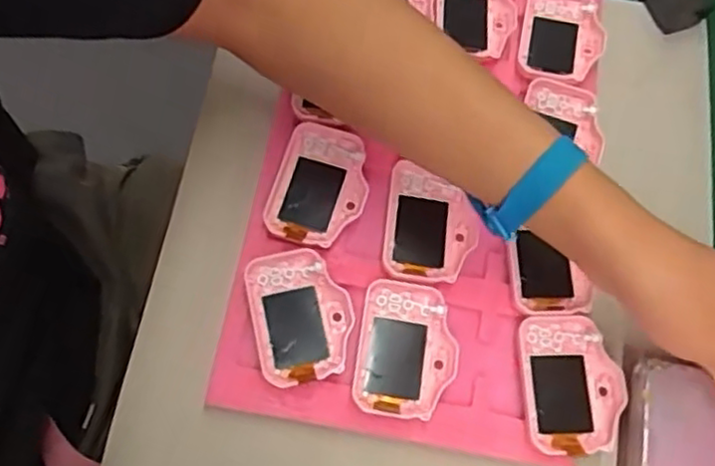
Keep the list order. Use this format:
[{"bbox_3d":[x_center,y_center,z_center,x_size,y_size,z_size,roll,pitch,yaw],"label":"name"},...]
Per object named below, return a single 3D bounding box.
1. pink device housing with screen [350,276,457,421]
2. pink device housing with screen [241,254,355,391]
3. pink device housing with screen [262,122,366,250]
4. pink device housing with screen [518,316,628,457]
[{"bbox_3d":[0.031,0.075,0.439,0.061,0.015,0.083,10,69,1],"label":"pink device housing with screen"},{"bbox_3d":[-0.036,0.053,0.442,0.060,0.017,0.083,-12,70,-7],"label":"pink device housing with screen"},{"bbox_3d":[-0.025,-0.030,0.475,0.061,0.021,0.083,14,69,3],"label":"pink device housing with screen"},{"bbox_3d":[0.134,0.095,0.435,0.058,0.019,0.083,-3,69,-4],"label":"pink device housing with screen"}]

